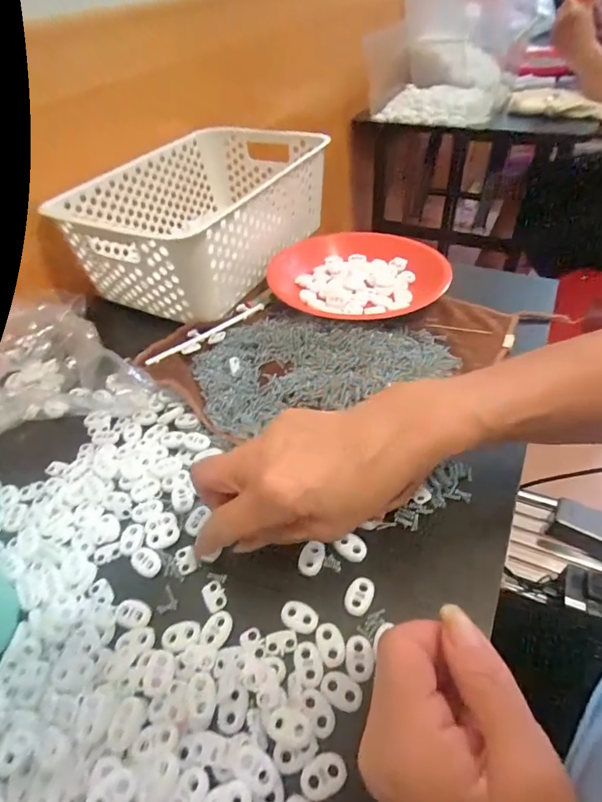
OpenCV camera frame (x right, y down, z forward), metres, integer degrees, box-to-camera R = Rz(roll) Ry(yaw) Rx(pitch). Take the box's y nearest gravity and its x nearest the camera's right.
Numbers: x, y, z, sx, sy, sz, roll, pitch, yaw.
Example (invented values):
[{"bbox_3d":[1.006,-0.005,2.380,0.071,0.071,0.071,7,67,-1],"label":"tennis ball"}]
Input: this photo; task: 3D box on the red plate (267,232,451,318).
[{"bbox_3d":[0.061,-0.154,0.499,0.188,0.023,0.167,-9,45,-3],"label":"red plate"}]

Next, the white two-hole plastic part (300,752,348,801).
[{"bbox_3d":[0.011,0.180,0.208,0.023,0.004,0.014,-23,48,-16],"label":"white two-hole plastic part"}]

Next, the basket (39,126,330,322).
[{"bbox_3d":[-0.116,-0.254,0.542,0.225,0.116,0.333,11,48,16],"label":"basket"}]

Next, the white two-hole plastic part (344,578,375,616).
[{"bbox_3d":[0.035,0.119,0.266,0.016,0.004,0.022,19,50,23],"label":"white two-hole plastic part"}]

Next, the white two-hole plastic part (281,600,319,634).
[{"bbox_3d":[-0.001,0.128,0.259,0.022,0.004,0.016,11,48,16],"label":"white two-hole plastic part"}]

